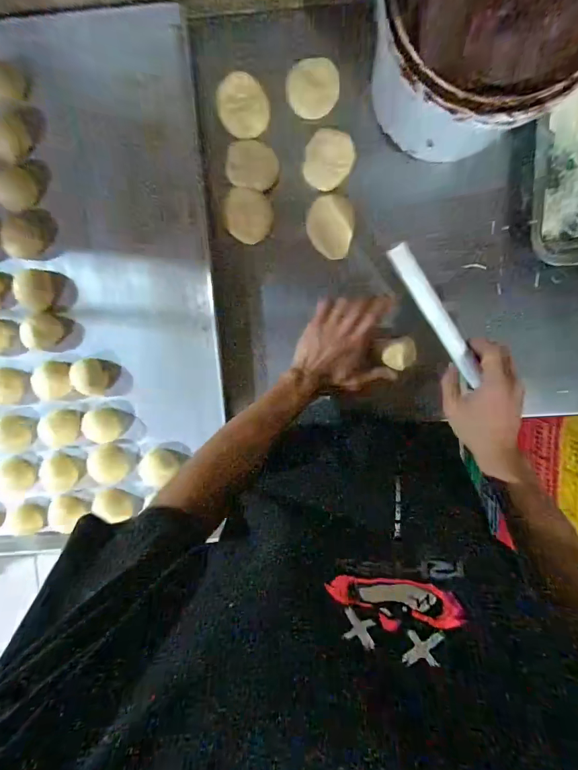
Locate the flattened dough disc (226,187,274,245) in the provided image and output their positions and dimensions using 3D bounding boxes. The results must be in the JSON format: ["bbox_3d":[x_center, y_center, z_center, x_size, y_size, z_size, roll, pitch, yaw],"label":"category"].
[{"bbox_3d":[-0.054,-0.229,0.535,0.060,0.010,0.066,0,98,2],"label":"flattened dough disc"}]

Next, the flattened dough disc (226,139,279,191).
[{"bbox_3d":[-0.048,-0.293,0.526,0.066,0.015,0.059,5,98,2],"label":"flattened dough disc"}]

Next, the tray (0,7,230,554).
[{"bbox_3d":[-0.333,-0.113,0.555,0.462,0.035,0.694,-4,98,3],"label":"tray"}]

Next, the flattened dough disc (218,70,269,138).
[{"bbox_3d":[-0.060,-0.367,0.515,0.062,0.009,0.072,-31,96,6],"label":"flattened dough disc"}]

